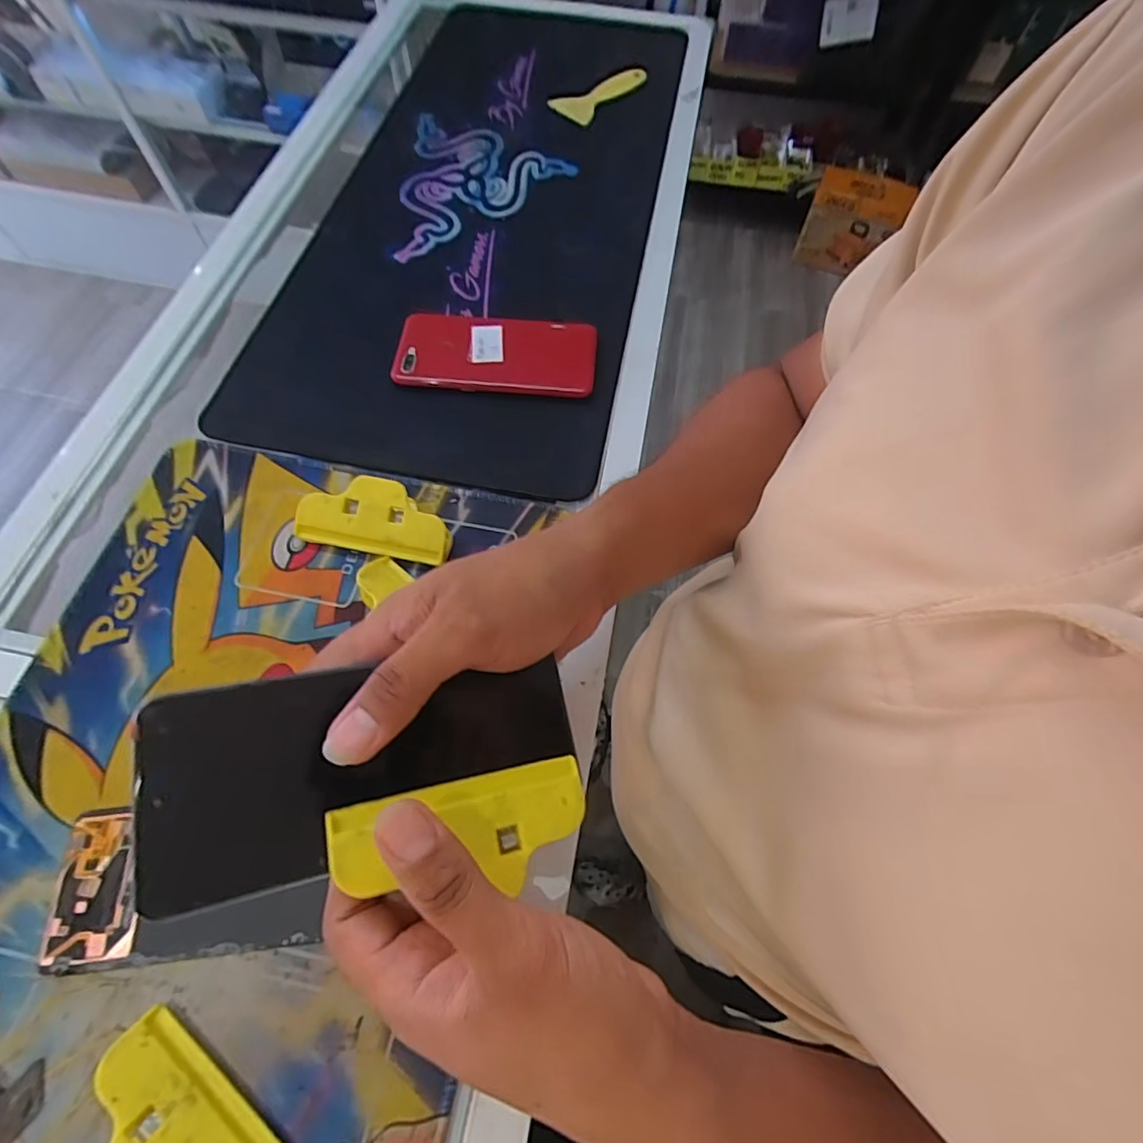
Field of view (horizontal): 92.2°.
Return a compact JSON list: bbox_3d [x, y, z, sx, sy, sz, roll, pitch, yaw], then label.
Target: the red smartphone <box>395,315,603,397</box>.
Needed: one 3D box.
[{"bbox_3d":[-0.058,-0.171,0.431,0.151,0.010,0.071,5,64,0],"label":"red smartphone"}]

